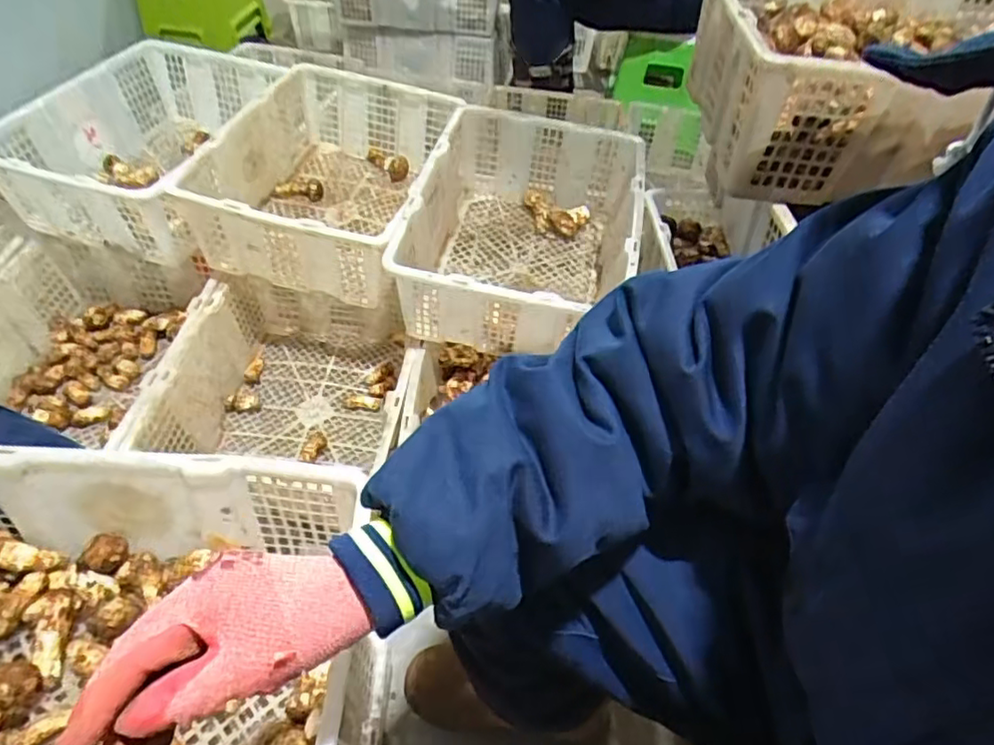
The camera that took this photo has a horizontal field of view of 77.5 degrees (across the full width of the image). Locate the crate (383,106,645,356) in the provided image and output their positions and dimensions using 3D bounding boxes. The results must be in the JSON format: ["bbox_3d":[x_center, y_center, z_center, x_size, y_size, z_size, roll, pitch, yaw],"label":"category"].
[{"bbox_3d":[0.047,-0.247,1.034,0.357,0.176,0.500,8,48,3],"label":"crate"}]

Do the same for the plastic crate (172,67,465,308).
[{"bbox_3d":[-0.302,-0.355,1.127,0.390,0.170,0.497,14,48,8],"label":"plastic crate"}]

